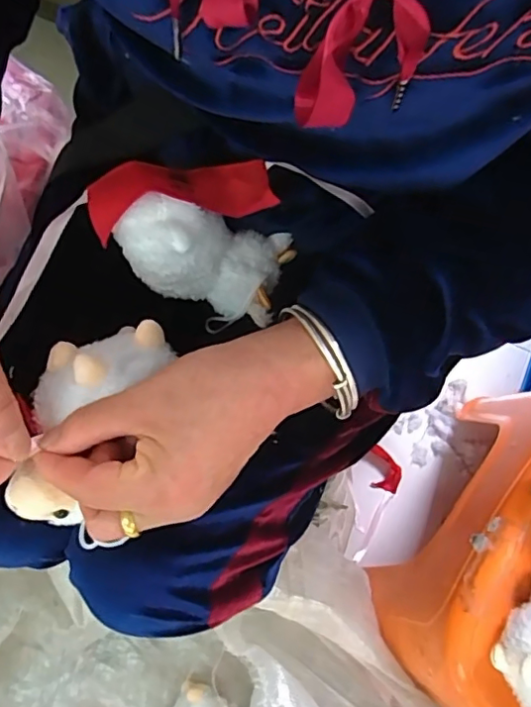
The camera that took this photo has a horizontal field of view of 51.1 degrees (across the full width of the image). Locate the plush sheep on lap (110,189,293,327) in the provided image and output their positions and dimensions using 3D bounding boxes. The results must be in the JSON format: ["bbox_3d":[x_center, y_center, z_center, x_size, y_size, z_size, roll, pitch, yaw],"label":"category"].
[{"bbox_3d":[-0.042,-0.060,0.360,0.118,0.057,0.057,16,70,-41],"label":"plush sheep on lap"}]

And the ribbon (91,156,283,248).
[{"bbox_3d":[-0.052,-0.097,0.332,0.107,0.026,0.038,-13,75,-3],"label":"ribbon"}]

